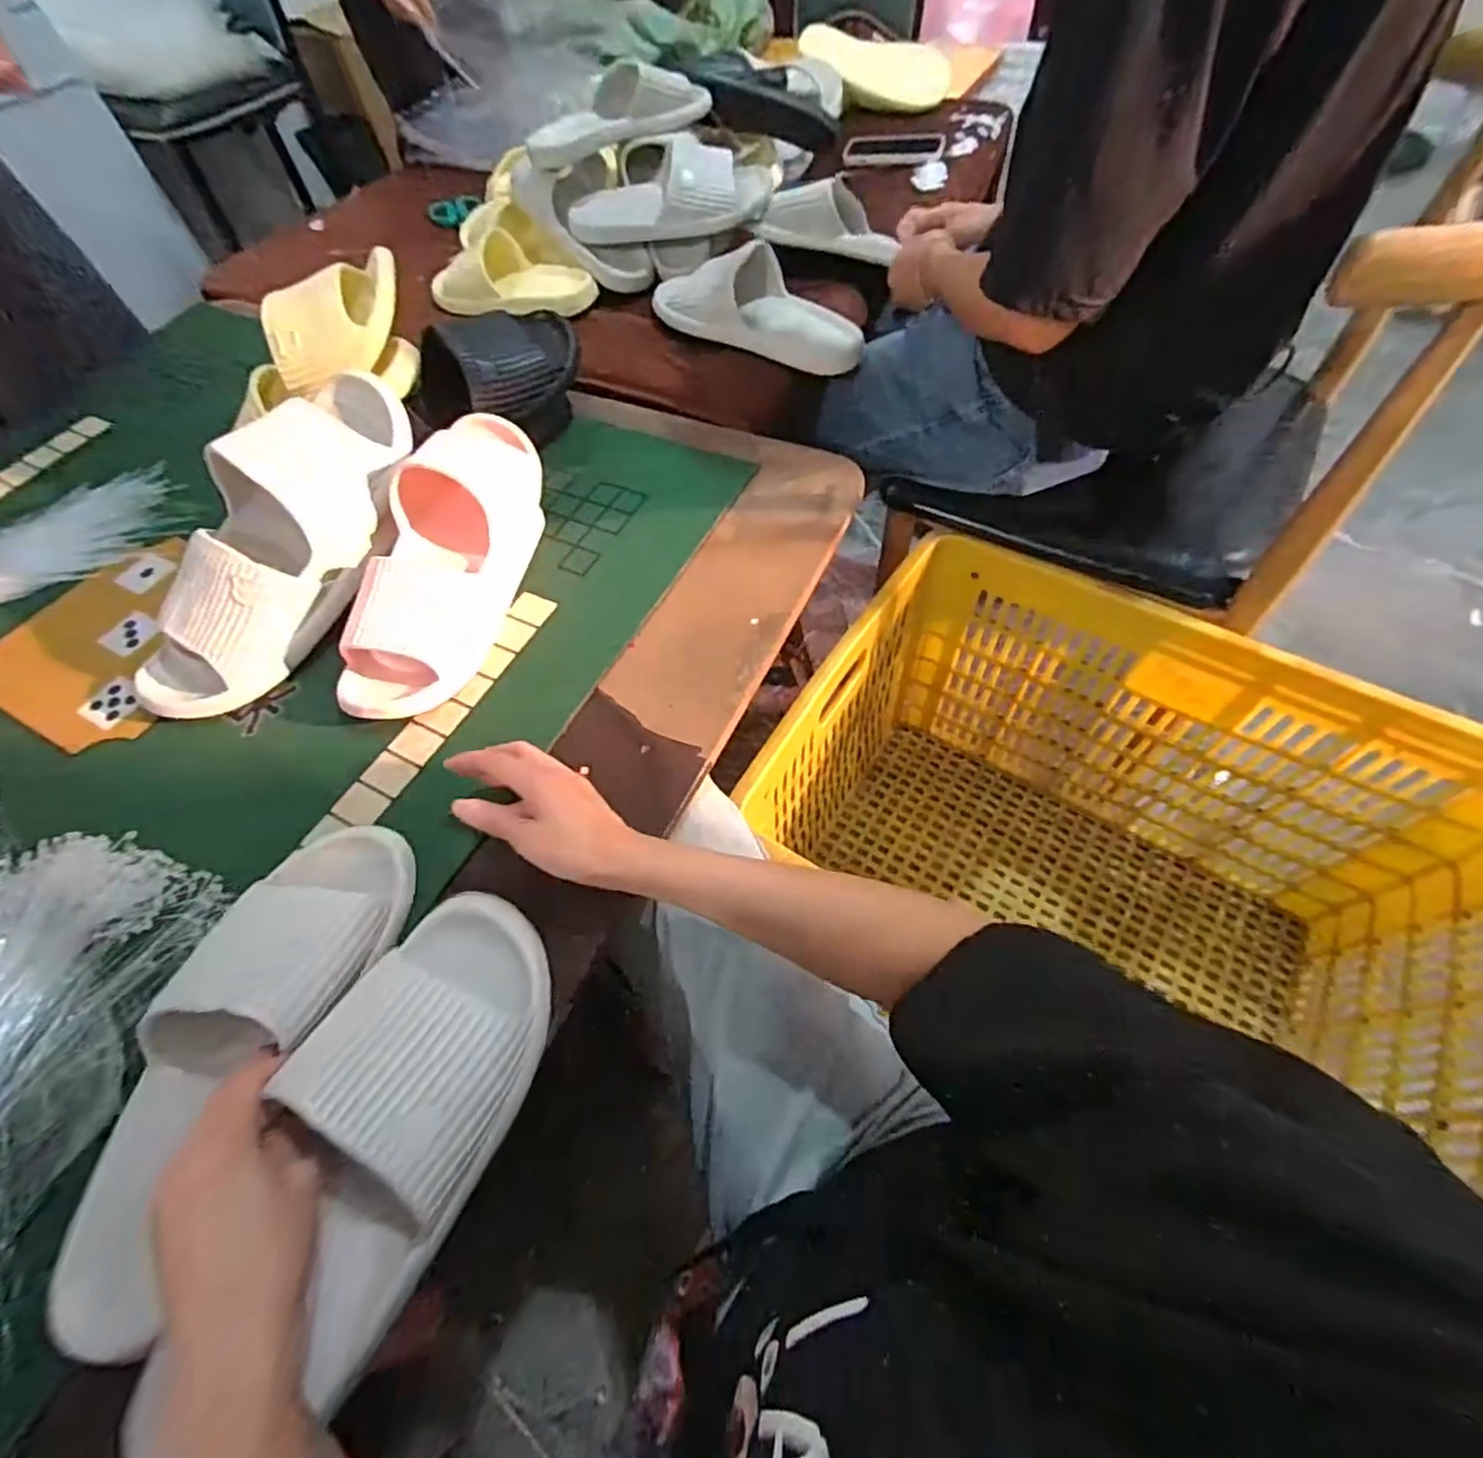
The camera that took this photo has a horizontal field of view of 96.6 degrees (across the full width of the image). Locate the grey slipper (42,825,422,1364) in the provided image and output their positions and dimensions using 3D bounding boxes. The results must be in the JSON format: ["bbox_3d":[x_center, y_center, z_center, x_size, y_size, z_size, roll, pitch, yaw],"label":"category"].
[{"bbox_3d":[-0.295,0.178,0.384,0.095,0.063,0.266,15,62,13],"label":"grey slipper"}]

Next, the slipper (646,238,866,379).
[{"bbox_3d":[0.018,-0.497,0.778,0.263,0.075,0.112,31,64,21],"label":"slipper"}]

